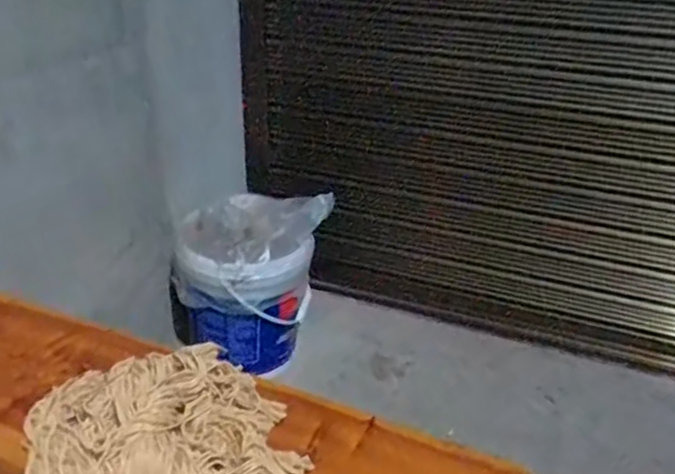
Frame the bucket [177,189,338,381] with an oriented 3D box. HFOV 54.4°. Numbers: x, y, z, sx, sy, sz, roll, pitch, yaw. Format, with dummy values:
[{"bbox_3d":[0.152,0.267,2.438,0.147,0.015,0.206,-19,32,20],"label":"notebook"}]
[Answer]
[{"bbox_3d":[-0.199,0.093,1.548,0.267,0.365,0.290,20,34,29],"label":"bucket"}]

